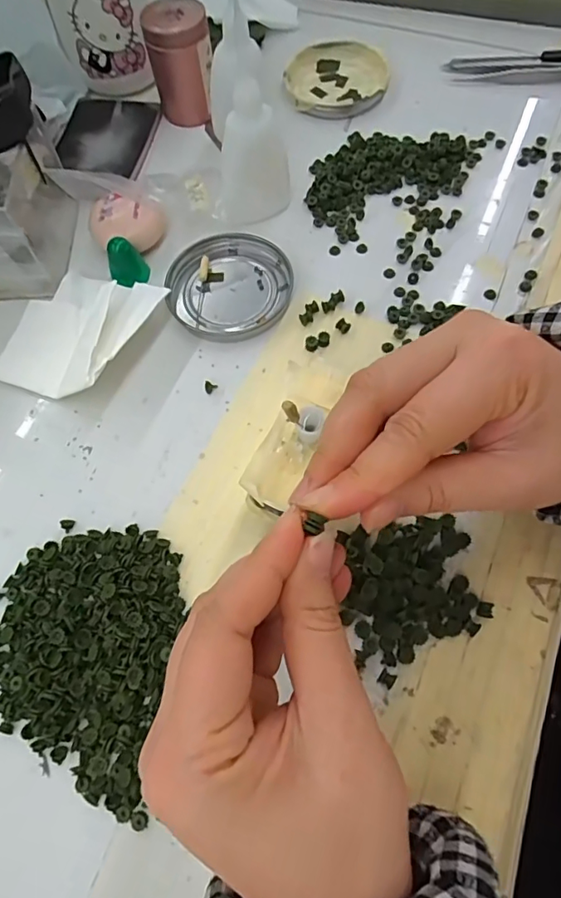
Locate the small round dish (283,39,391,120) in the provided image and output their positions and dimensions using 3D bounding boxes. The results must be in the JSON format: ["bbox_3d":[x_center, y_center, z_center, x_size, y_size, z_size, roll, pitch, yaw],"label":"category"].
[{"bbox_3d":[0.043,-0.290,0.399,0.080,0.010,0.080,-1,67,2],"label":"small round dish"}]

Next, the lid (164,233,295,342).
[{"bbox_3d":[-0.032,-0.104,0.325,0.078,0.011,0.074,-1,67,2],"label":"lid"}]

